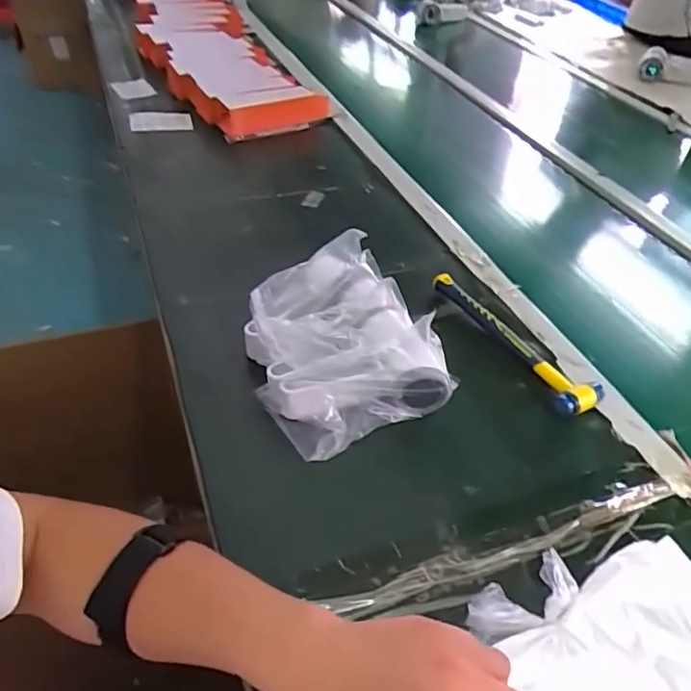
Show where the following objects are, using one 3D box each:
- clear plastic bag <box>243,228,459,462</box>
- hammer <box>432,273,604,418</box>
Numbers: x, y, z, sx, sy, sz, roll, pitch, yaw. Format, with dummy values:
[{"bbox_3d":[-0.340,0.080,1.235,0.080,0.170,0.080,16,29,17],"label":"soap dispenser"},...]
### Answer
[{"bbox_3d":[-0.016,-0.008,0.624,0.178,0.085,0.230,-15,46,-20],"label":"clear plastic bag"},{"bbox_3d":[0.192,-0.012,0.675,0.057,0.027,0.238,-17,46,-21],"label":"hammer"}]

